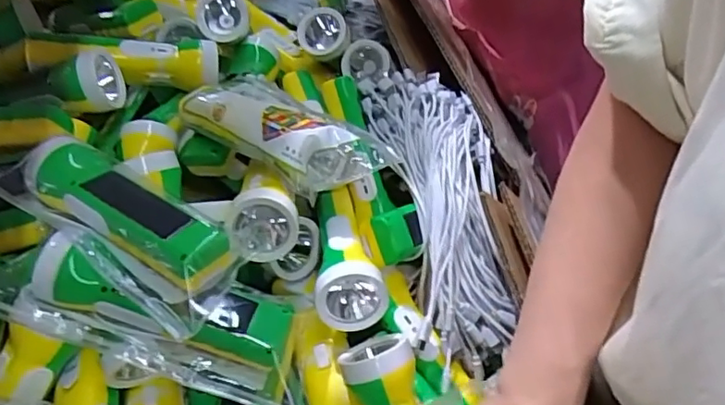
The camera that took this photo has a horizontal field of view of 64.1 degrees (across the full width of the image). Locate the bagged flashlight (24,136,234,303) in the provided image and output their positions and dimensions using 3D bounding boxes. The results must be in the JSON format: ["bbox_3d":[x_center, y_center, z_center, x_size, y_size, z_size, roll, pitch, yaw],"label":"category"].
[{"bbox_3d":[-0.169,0.009,0.419,0.173,0.049,0.061,30,58,26],"label":"bagged flashlight"}]

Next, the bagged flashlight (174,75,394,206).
[{"bbox_3d":[-0.070,-0.063,0.498,0.207,0.071,0.086,33,60,27],"label":"bagged flashlight"}]

